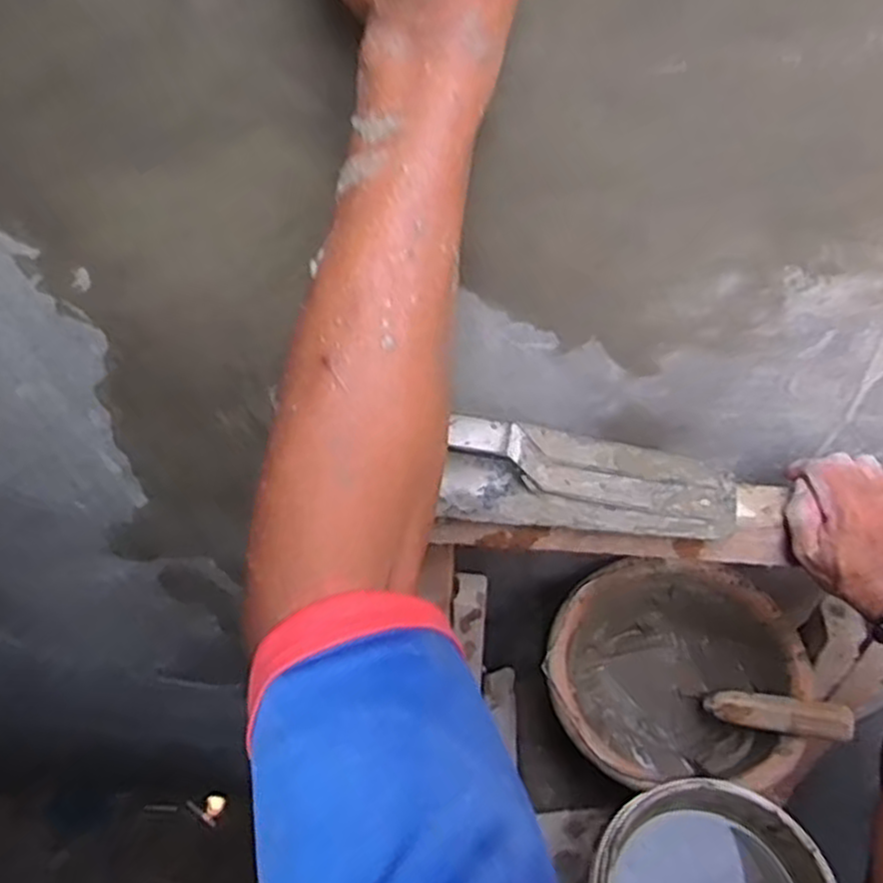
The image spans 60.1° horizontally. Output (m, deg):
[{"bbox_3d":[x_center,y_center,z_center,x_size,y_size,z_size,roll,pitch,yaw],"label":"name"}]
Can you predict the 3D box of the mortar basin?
[{"bbox_3d":[0.237,0.253,0.804,0.251,0.119,0.216,0,57,2],"label":"mortar basin"}]

